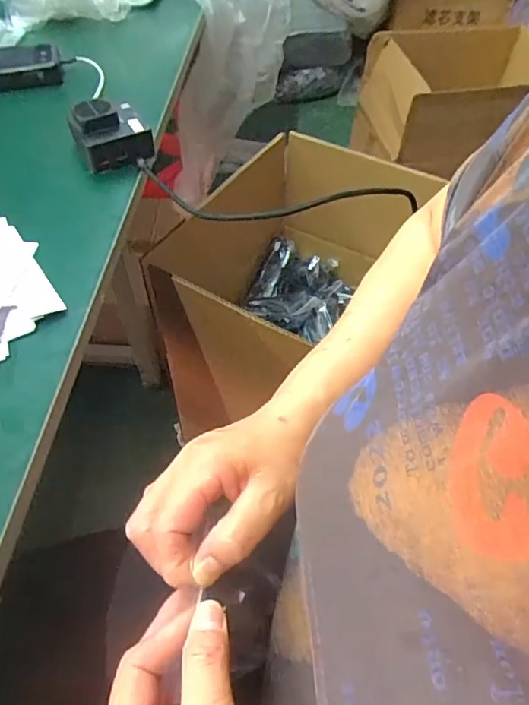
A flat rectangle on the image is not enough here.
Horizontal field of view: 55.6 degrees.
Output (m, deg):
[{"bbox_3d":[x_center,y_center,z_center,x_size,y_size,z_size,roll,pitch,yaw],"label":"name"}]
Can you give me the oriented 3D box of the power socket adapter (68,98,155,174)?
[{"bbox_3d":[-0.163,-0.234,0.532,0.074,0.045,0.066,-21,56,-17],"label":"power socket adapter"}]

